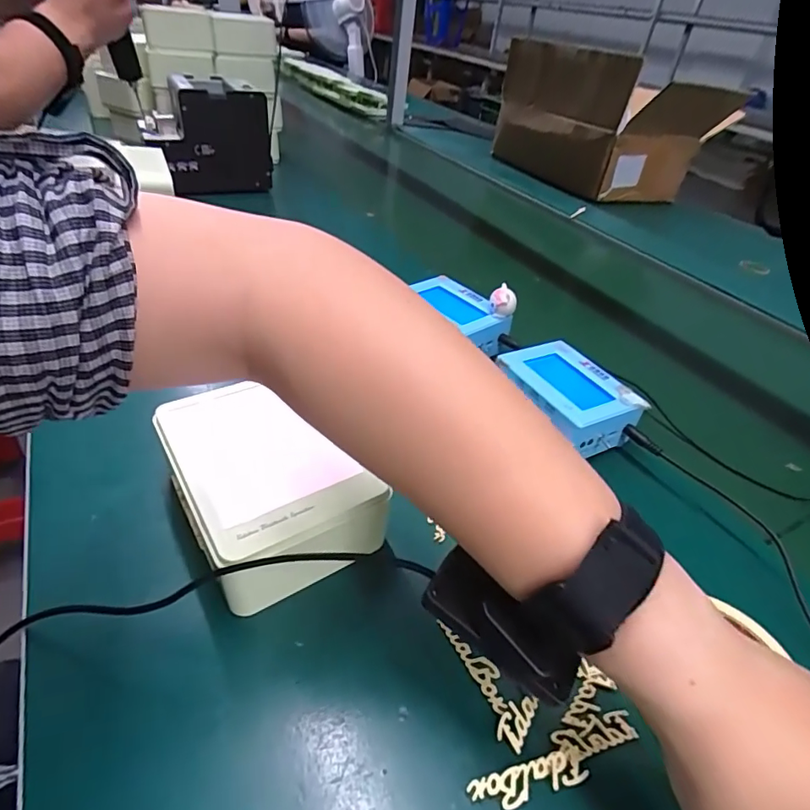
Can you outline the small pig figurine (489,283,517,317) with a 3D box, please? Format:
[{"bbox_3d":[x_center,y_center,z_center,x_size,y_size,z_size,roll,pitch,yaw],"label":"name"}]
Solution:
[{"bbox_3d":[0.094,-0.098,0.471,0.023,0.029,0.020,7,38,-2],"label":"small pig figurine"}]

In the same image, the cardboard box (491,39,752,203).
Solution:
[{"bbox_3d":[0.452,-0.669,1.166,0.285,0.244,0.463,-5,40,-17],"label":"cardboard box"}]

